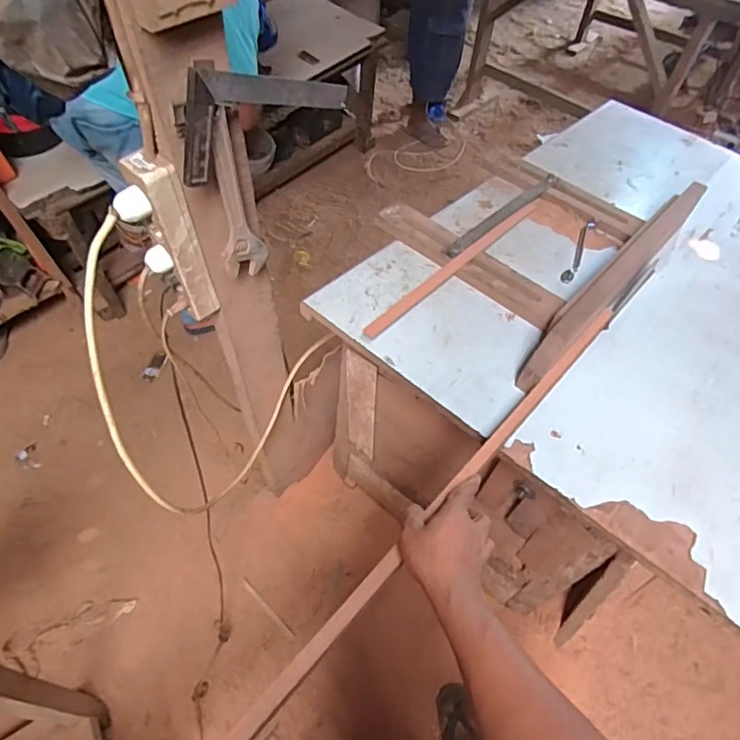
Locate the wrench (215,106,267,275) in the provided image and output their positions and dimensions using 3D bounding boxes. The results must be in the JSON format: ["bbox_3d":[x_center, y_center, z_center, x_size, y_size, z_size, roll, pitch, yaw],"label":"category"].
[{"bbox_3d":[-0.166,-0.206,0.626,0.023,0.226,0.062,20,56,10],"label":"wrench"}]

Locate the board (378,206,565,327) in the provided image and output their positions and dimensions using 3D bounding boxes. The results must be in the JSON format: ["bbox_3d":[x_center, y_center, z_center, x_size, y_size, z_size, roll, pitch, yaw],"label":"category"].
[{"bbox_3d":[0.175,-0.204,0.933,0.383,0.025,0.087,38,61,21],"label":"board"}]

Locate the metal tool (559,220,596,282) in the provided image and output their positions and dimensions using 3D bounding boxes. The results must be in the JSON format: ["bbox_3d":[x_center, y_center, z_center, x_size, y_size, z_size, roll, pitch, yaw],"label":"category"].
[{"bbox_3d":[0.409,-0.237,0.984,0.024,0.008,0.208,25,57,13],"label":"metal tool"}]

